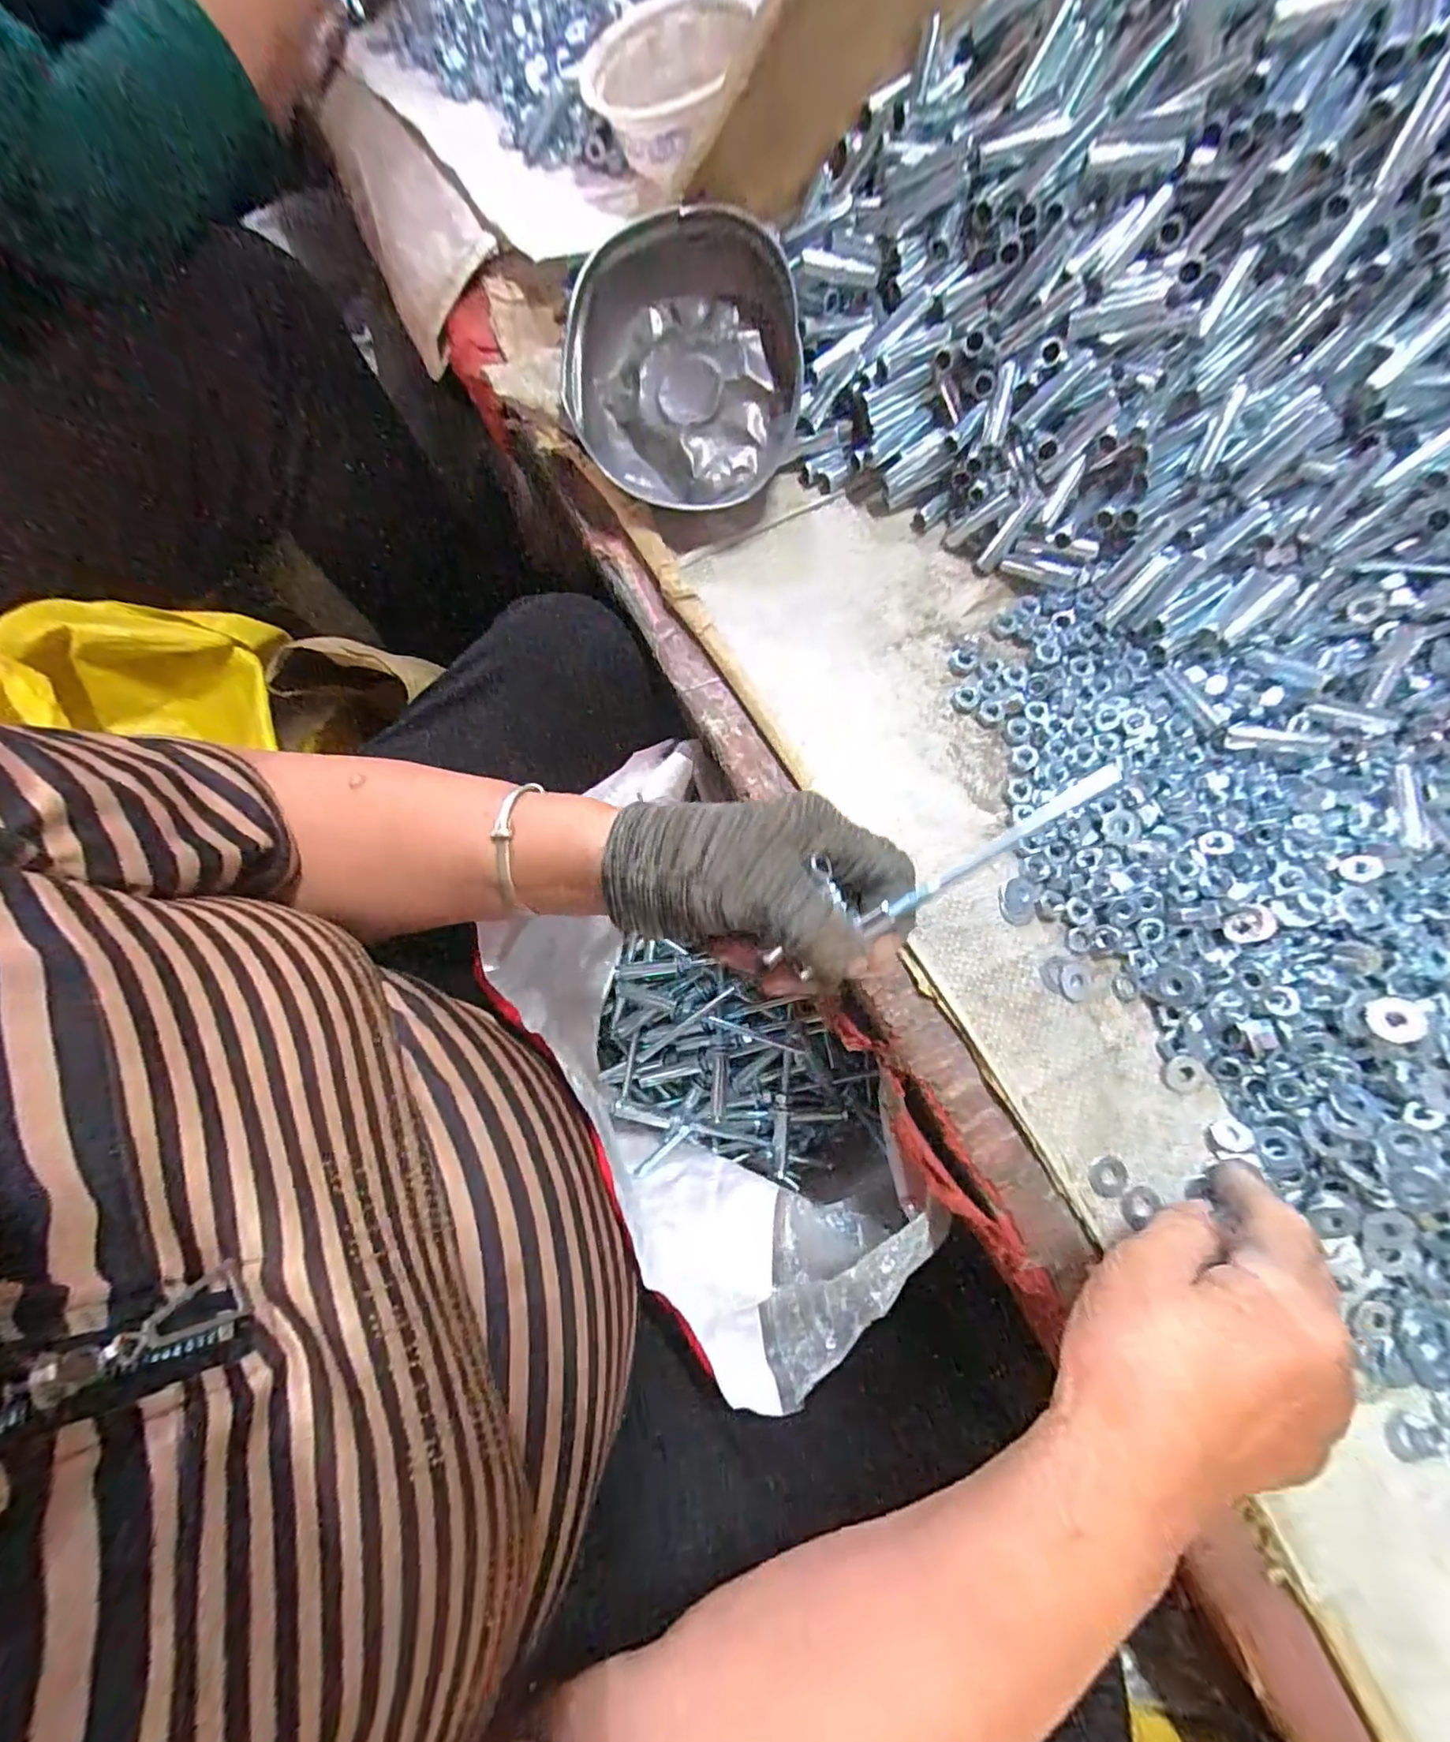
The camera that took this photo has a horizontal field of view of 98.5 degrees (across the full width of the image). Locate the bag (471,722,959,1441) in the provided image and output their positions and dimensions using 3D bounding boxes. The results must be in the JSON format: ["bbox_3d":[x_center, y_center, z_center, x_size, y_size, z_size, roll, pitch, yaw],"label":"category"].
[{"bbox_3d":[-0.011,0.136,0.432,0.186,0.185,0.300,-34,79,-7],"label":"bag"}]

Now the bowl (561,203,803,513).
[{"bbox_3d":[-0.022,-0.284,0.365,0.148,0.052,0.148,1,98,10],"label":"bowl"}]

